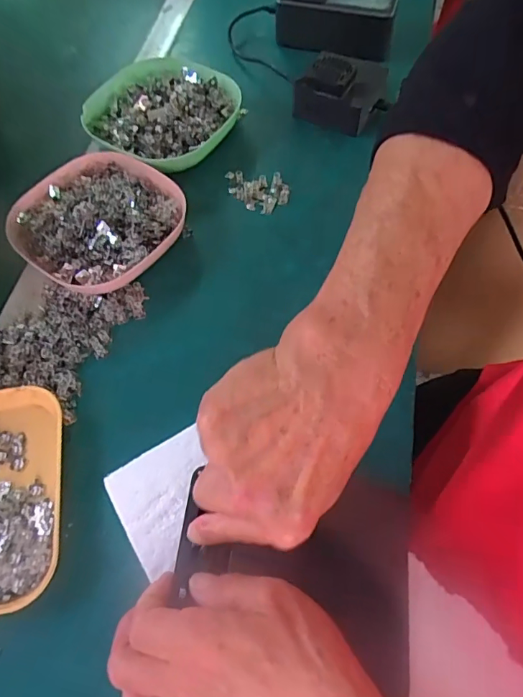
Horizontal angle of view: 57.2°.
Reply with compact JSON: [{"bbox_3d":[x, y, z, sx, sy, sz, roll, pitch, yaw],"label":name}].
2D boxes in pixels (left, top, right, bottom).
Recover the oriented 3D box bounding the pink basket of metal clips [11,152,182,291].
[{"bbox_3d":[-0.142,-0.114,0.415,0.139,0.032,0.132,37,67,16],"label":"pink basket of metal clips"}]

